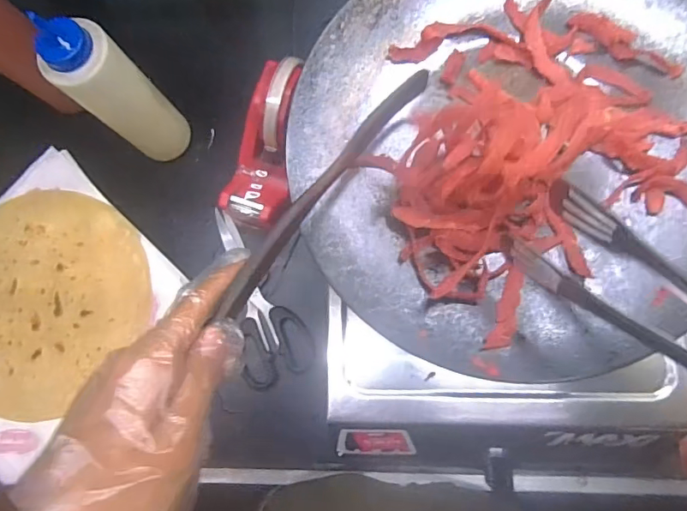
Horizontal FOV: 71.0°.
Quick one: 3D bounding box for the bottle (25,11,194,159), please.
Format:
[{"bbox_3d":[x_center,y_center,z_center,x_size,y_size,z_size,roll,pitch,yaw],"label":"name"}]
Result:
[{"bbox_3d":[-0.203,-0.146,0.448,0.053,0.175,0.057,-1,81,4],"label":"bottle"}]

